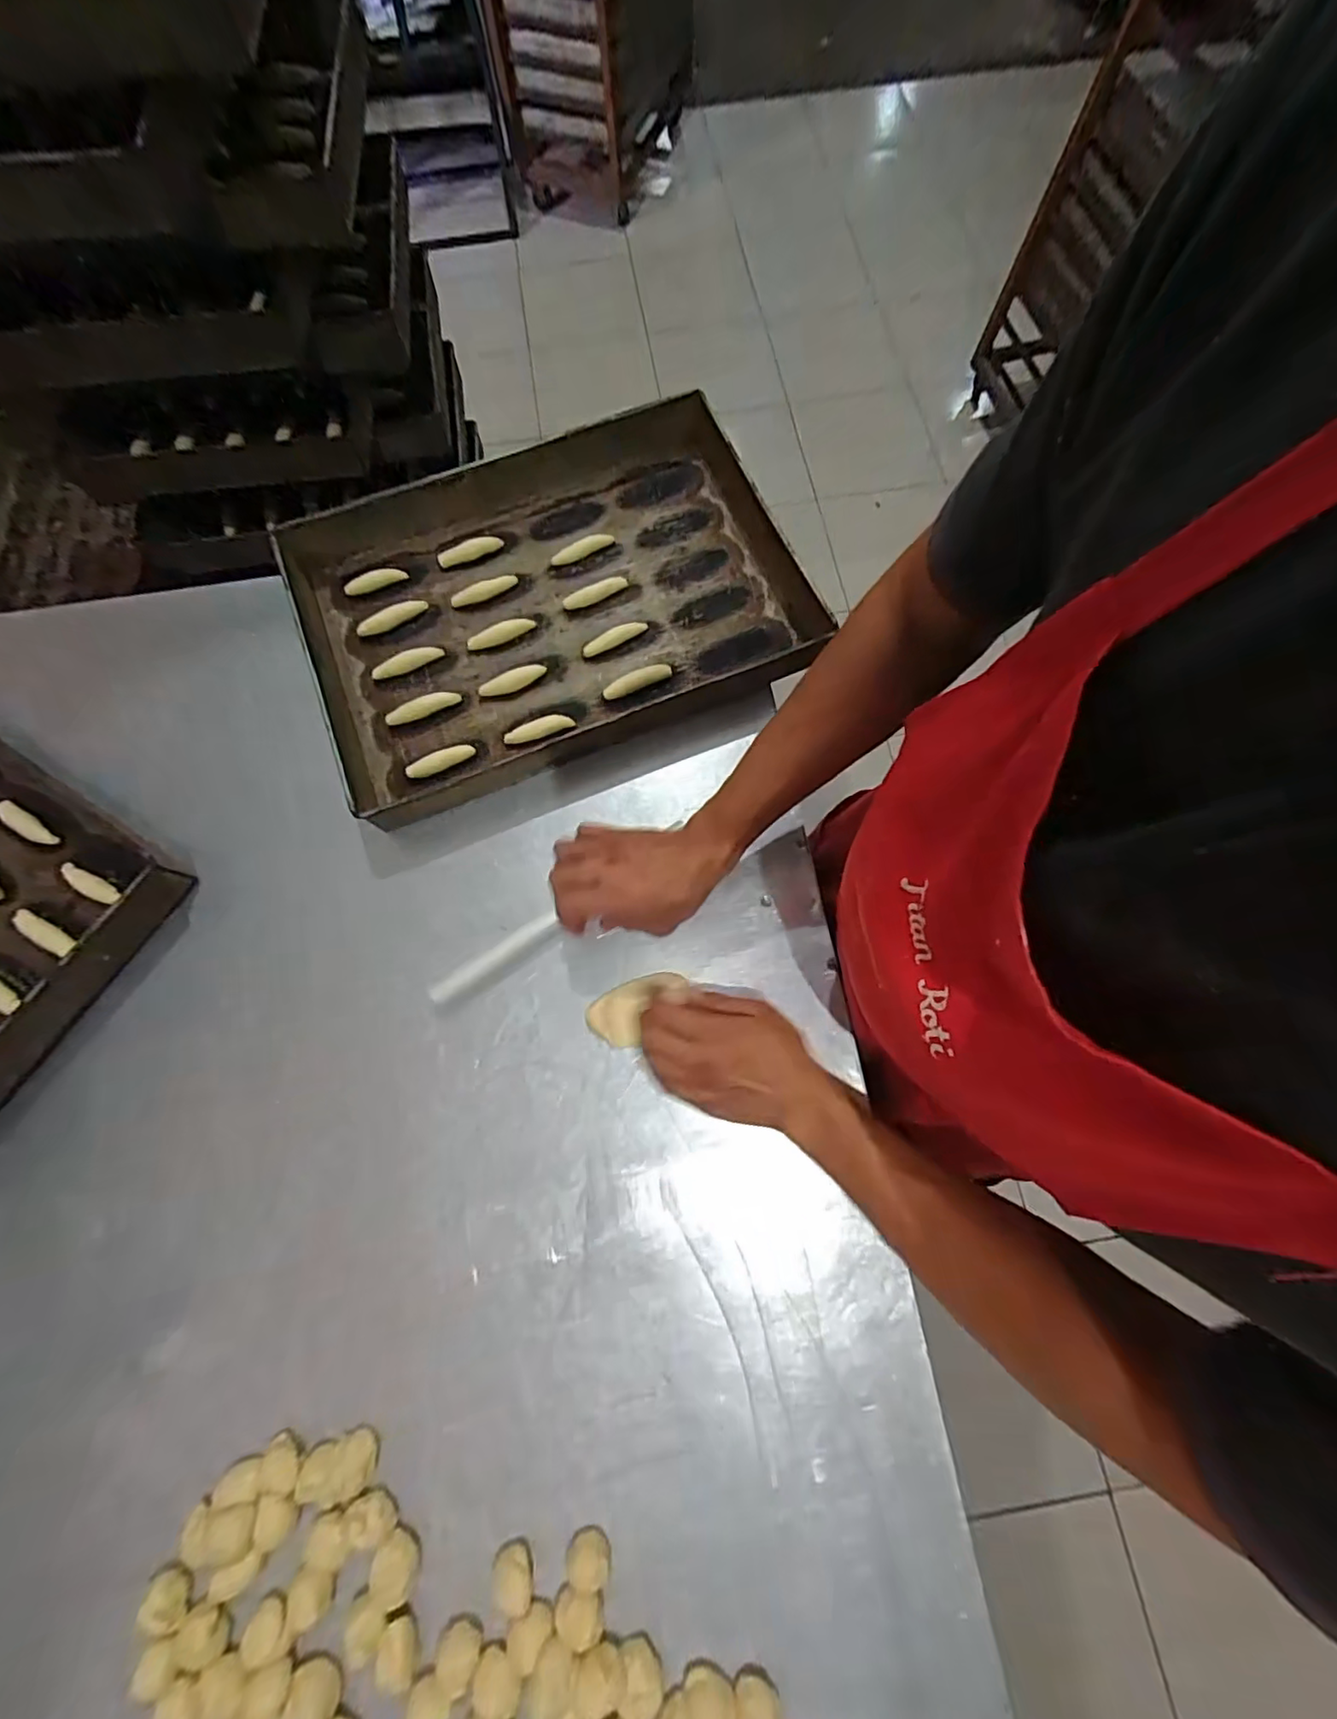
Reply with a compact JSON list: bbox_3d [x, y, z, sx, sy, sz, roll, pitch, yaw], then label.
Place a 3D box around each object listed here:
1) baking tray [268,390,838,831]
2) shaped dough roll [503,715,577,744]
[{"bbox_3d":[-0.121,-0.287,0.642,0.536,0.051,0.367,-22,75,-6],"label":"baking tray"},{"bbox_3d":[-0.135,-0.137,0.616,0.074,0.011,0.019,-15,75,-4],"label":"shaped dough roll"}]

